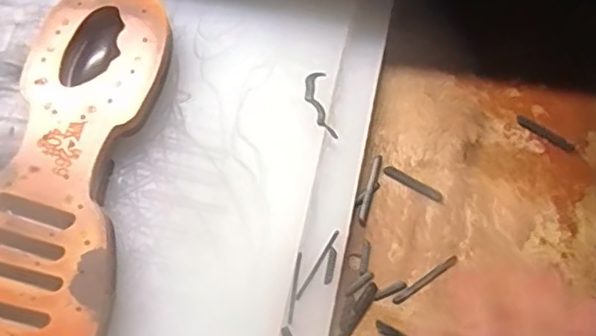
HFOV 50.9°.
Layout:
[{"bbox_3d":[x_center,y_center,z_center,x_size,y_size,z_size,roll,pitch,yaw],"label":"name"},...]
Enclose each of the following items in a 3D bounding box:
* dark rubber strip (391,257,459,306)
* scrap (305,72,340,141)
[{"bbox_3d":[0.082,0.072,0.401,0.050,0.004,0.005,-32,71,-10],"label":"dark rubber strip"},{"bbox_3d":[0.014,-0.040,0.405,0.015,0.004,0.046,-8,73,-8],"label":"scrap"}]

